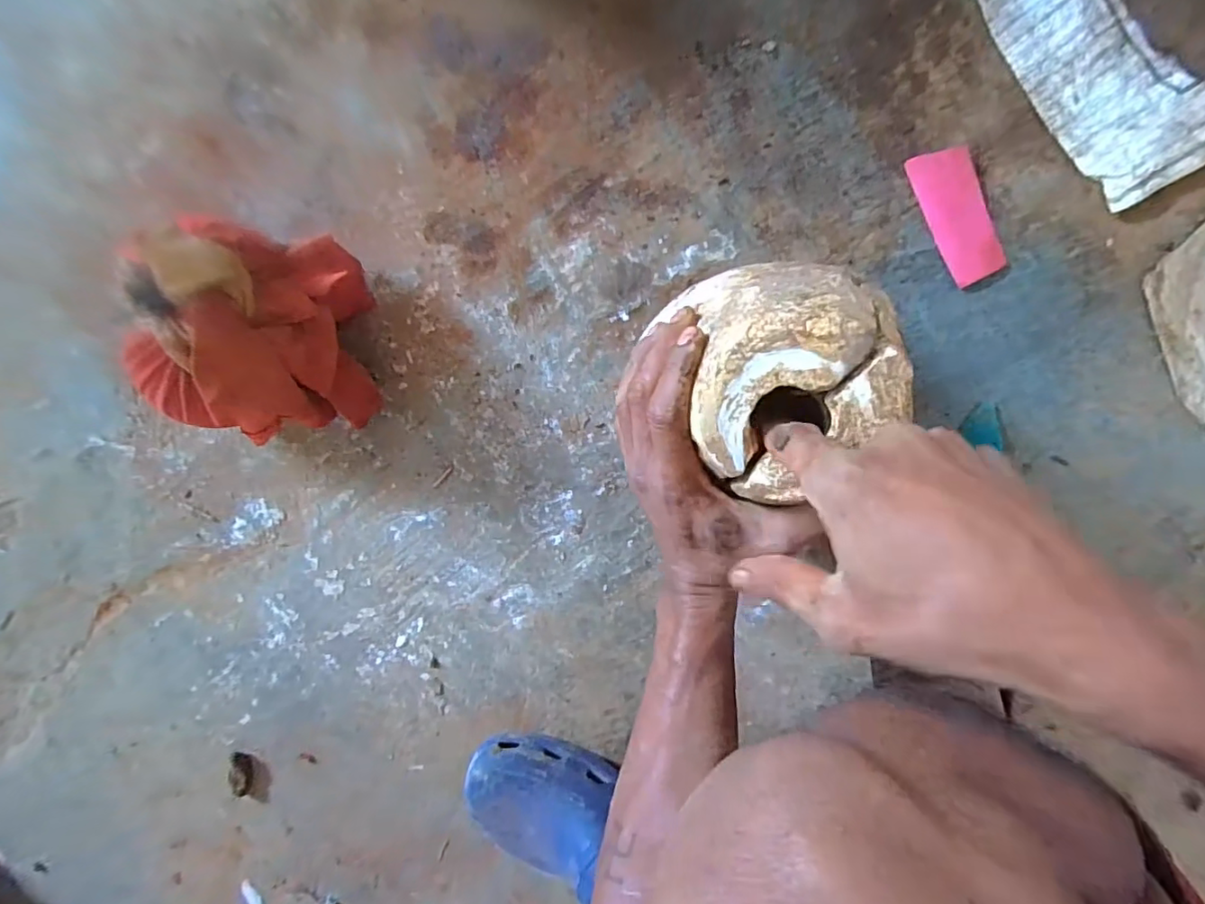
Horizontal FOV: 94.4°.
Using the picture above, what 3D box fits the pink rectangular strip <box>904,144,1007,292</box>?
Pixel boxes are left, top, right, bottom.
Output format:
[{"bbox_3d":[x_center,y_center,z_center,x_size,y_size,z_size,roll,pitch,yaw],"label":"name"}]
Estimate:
[{"bbox_3d":[0.293,-0.195,0.457,0.044,0.009,0.110,-26,94,7],"label":"pink rectangular strip"}]

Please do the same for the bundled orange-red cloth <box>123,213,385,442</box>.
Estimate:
[{"bbox_3d":[-0.293,-0.097,0.457,0.169,0.132,0.169,2,97,5],"label":"bundled orange-red cloth"}]

